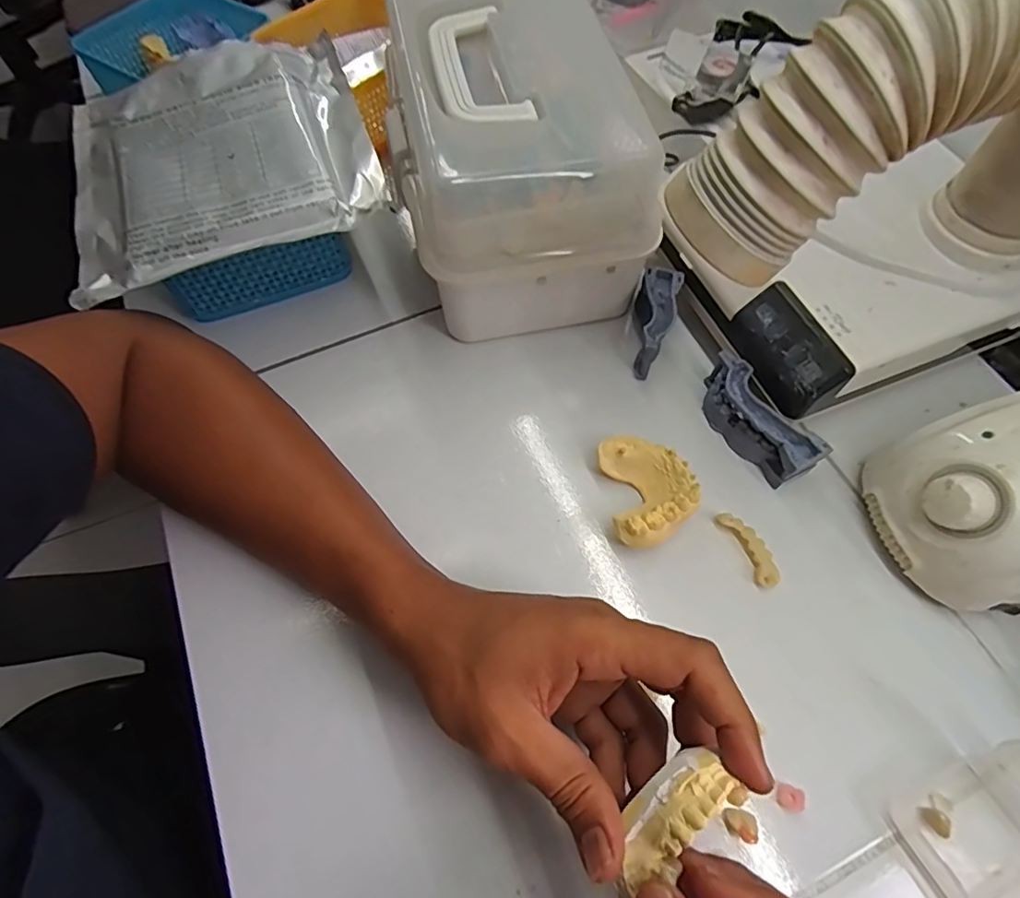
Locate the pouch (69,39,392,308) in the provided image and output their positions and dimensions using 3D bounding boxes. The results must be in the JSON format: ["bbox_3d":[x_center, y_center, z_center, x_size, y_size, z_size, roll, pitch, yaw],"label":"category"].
[{"bbox_3d":[-0.198,-0.205,0.375,0.196,0.023,0.197,-20,65,-10],"label":"pouch"}]

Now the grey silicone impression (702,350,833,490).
[{"bbox_3d":[0.157,-0.018,0.353,0.029,0.031,0.086,-29,67,-14],"label":"grey silicone impression"}]

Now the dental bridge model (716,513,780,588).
[{"bbox_3d":[0.144,0.059,0.328,0.013,0.010,0.048,-23,65,-12],"label":"dental bridge model"}]

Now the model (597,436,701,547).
[{"bbox_3d":[0.085,0.026,0.337,0.051,0.029,0.067,-7,63,-4],"label":"model"}]

